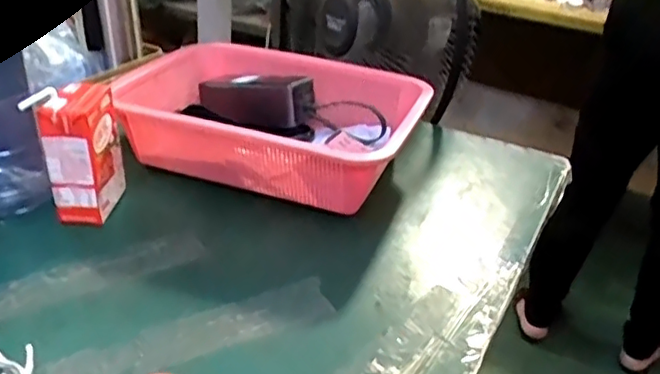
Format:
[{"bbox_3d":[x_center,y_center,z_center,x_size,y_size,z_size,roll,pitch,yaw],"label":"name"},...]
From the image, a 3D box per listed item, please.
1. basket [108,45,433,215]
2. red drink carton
[{"bbox_3d":[-0.061,-0.069,0.646,0.299,0.090,0.202,15,32,15],"label":"basket"},{"bbox_3d":[-0.215,-0.030,0.536,0.046,0.114,0.075,8,31,4],"label":"red drink carton"}]

